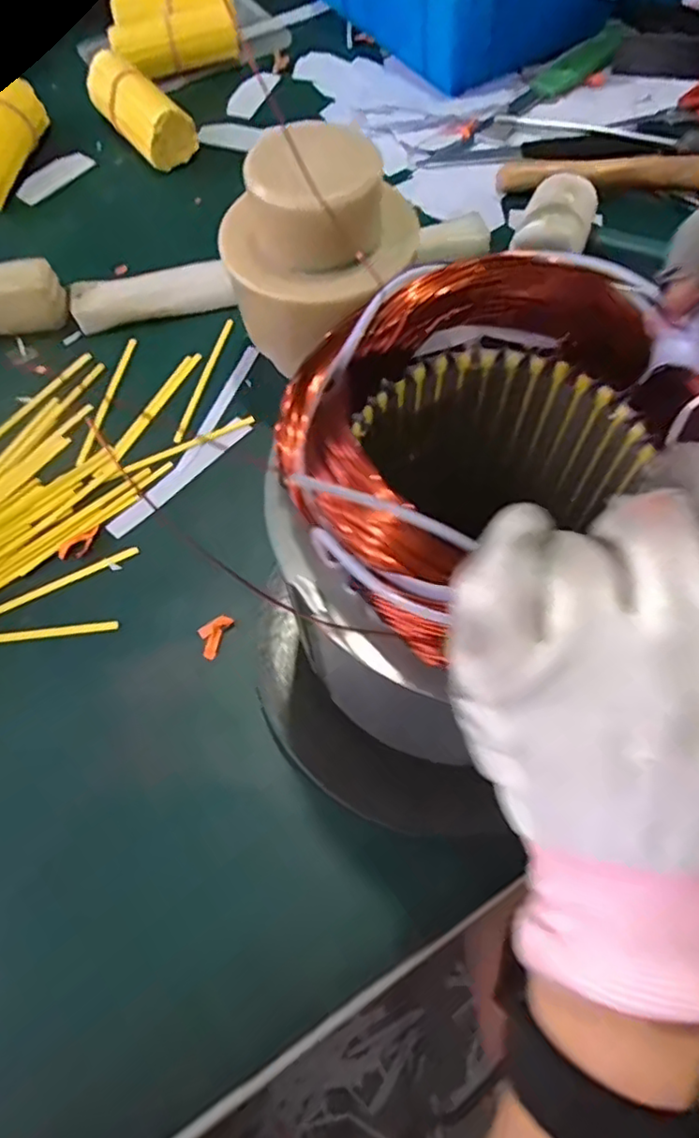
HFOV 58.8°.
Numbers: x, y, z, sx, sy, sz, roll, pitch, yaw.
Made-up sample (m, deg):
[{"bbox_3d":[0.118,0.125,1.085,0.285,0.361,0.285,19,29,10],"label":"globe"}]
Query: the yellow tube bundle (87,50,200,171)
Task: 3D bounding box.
[{"bbox_3d":[-0.177,-0.384,0.527,0.047,0.051,0.130,-37,67,-15],"label":"yellow tube bundle"}]

